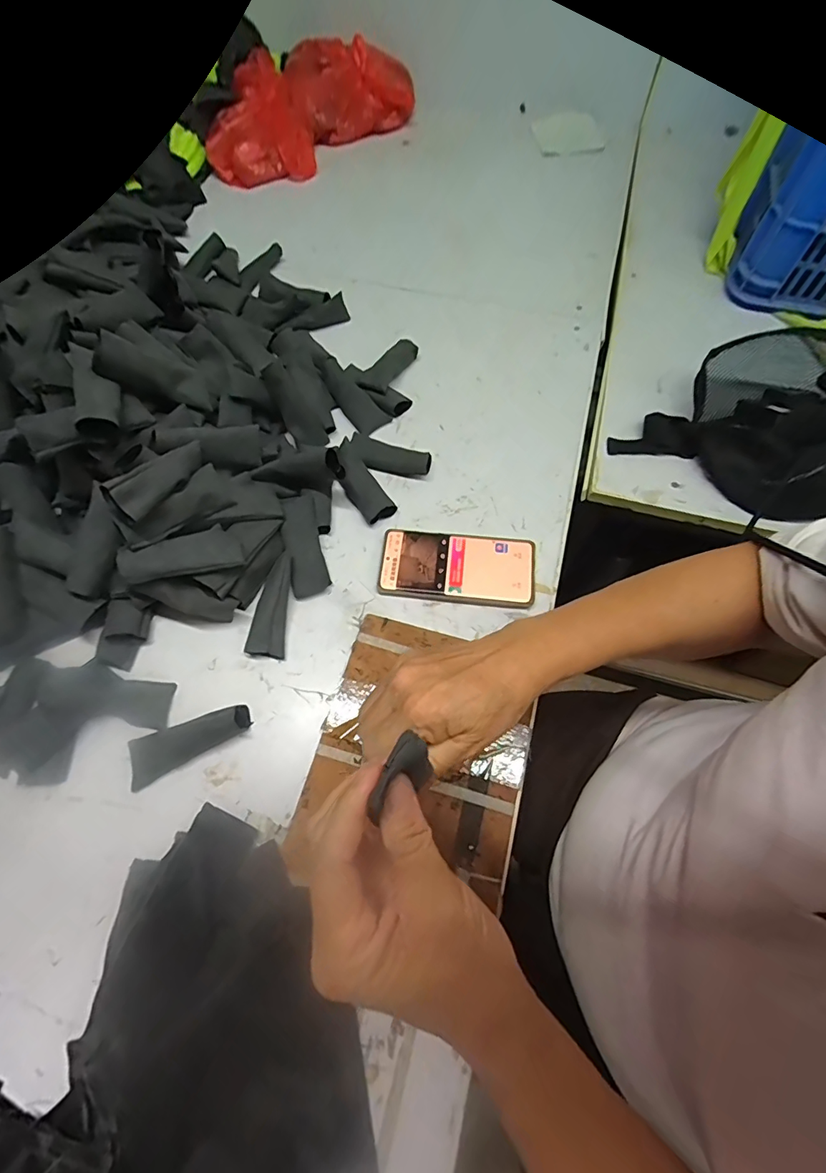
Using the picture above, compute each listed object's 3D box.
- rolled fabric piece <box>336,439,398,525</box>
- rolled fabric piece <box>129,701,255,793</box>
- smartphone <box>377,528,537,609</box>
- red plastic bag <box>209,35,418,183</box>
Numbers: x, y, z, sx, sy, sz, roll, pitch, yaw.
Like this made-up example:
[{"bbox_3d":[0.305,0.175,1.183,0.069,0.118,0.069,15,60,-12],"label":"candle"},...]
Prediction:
[{"bbox_3d":[-0.058,-0.115,0.533,0.035,0.023,0.099,-31,68,-12],"label":"rolled fabric piece"},{"bbox_3d":[-0.201,0.138,0.423,0.108,0.024,0.041,-19,66,-7],"label":"rolled fabric piece"},{"bbox_3d":[0.046,-0.020,0.498,0.159,0.015,0.076,8,66,5],"label":"smartphone"},{"bbox_3d":[-0.183,-0.844,0.835,0.392,0.093,0.175,-40,71,-16],"label":"red plastic bag"}]

